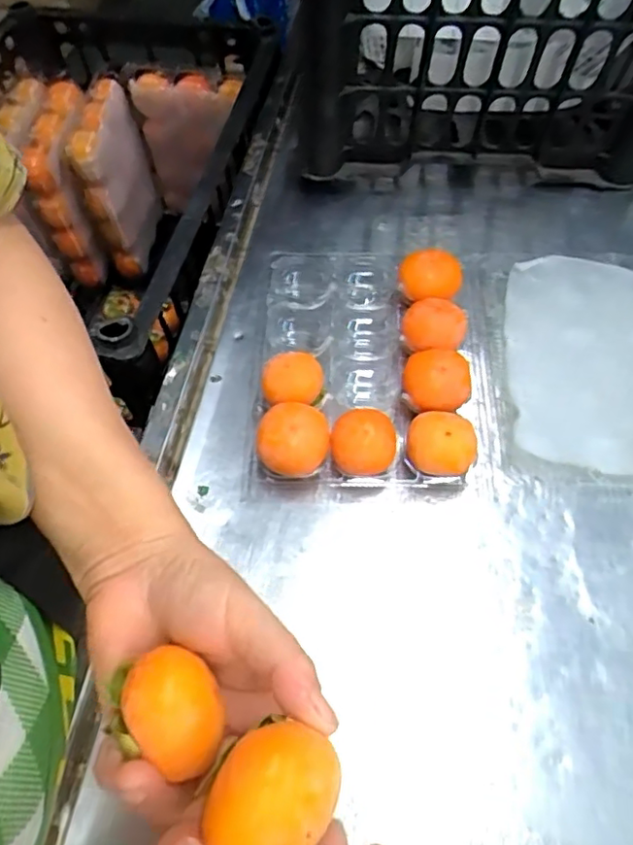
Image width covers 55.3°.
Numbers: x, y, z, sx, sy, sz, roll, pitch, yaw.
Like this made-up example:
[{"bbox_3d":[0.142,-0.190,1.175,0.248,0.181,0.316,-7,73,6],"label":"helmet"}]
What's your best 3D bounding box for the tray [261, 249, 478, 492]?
[{"bbox_3d":[0.038,-0.053,0.477,0.154,0.041,0.214,1,60,3],"label":"tray"}]

